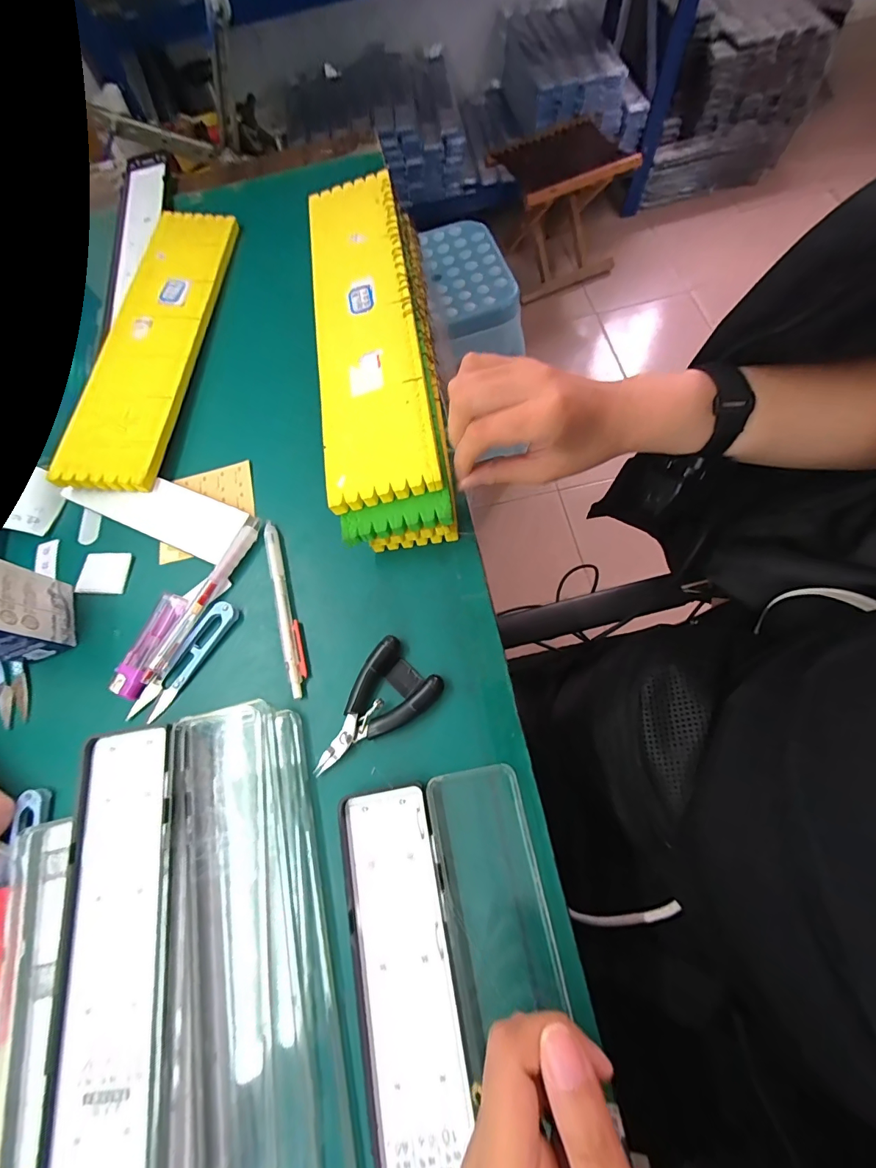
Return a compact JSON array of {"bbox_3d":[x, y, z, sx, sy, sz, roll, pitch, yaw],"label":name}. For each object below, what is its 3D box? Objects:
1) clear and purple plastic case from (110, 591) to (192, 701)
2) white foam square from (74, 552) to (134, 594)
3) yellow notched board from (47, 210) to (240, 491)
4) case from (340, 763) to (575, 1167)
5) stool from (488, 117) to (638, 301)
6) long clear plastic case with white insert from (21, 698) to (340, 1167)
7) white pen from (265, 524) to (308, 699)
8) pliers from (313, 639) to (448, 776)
[{"bbox_3d":[-0.213,0.044,0.318,0.026,0.011,0.077,20,73,12],"label":"clear and purple plastic case"},{"bbox_3d":[-0.269,-0.009,0.345,0.038,0.005,0.035,-4,70,4],"label":"white foam square"},{"bbox_3d":[-0.269,-0.239,0.409,0.087,0.010,0.337,5,70,0],"label":"yellow notched board"},{"bbox_3d":[0.033,0.319,0.192,0.111,0.025,0.427,-12,69,1],"label":"case"},{"bbox_3d":[0.378,-1.139,1.334,0.362,0.305,0.294,-20,69,-2],"label":"stool"},{"bbox_3d":[-0.131,0.288,0.200,0.164,0.025,0.433,-13,69,0],"label":"long clear plastic case with white insert"},{"bbox_3d":[-0.114,0.015,0.321,0.012,0.013,0.138,-18,69,-1],"label":"white pen"},{"bbox_3d":[-0.044,0.087,0.285,0.052,0.017,0.093,36,77,16],"label":"pliers"}]

